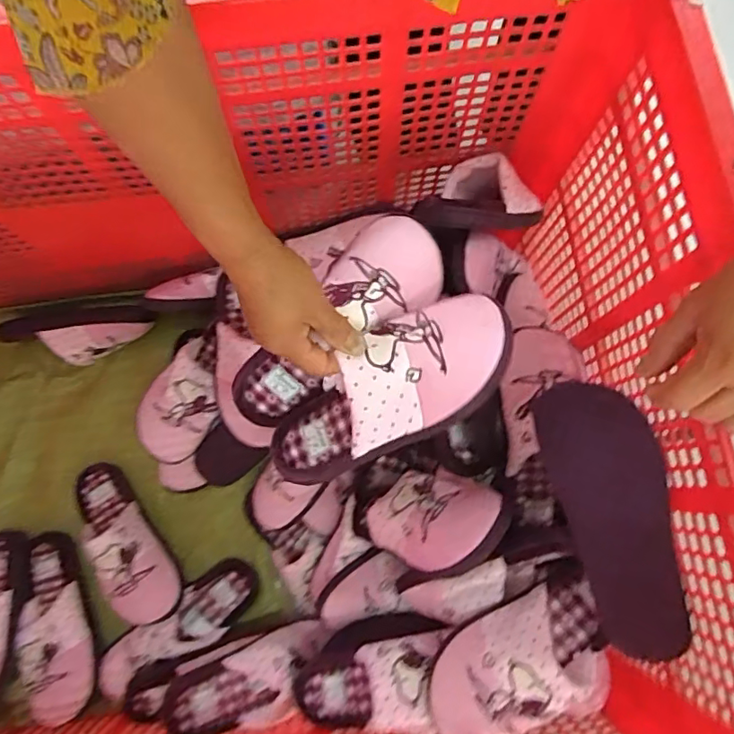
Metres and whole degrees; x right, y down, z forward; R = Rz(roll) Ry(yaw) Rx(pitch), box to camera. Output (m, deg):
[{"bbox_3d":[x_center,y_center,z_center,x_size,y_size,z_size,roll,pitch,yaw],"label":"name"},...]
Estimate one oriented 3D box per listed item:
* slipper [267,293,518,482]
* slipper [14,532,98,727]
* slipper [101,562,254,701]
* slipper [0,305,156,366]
[{"bbox_3d":[0.012,0.025,0.479,0.235,0.075,0.097,-35,79,22],"label":"slipper"},{"bbox_3d":[-0.435,0.356,0.758,0.096,0.045,0.238,-16,78,-4],"label":"slipper"},{"bbox_3d":[-0.262,0.365,0.766,0.239,0.045,0.082,-35,80,-7],"label":"slipper"},{"bbox_3d":[-0.447,-0.054,0.841,0.247,0.078,0.094,-1,78,0],"label":"slipper"}]

